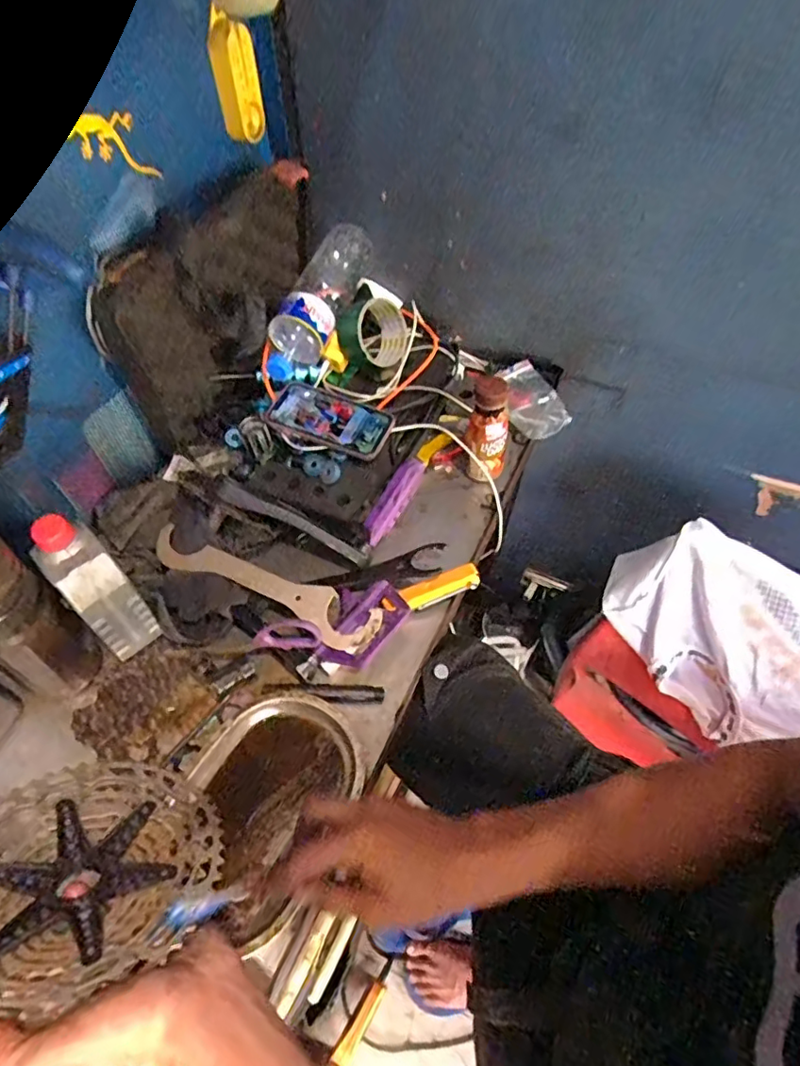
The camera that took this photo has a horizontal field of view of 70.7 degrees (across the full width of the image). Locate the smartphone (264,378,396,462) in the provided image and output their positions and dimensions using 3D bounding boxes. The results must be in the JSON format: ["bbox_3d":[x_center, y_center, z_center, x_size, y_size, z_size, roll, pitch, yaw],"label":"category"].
[{"bbox_3d":[-0.091,-0.148,0.718,0.161,0.014,0.087,21,60,10],"label":"smartphone"}]

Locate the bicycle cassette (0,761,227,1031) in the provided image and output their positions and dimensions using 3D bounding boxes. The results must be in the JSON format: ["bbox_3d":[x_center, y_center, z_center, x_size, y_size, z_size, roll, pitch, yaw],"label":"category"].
[{"bbox_3d":[-0.237,0.259,0.420,0.191,0.043,0.180,6,23,-3],"label":"bicycle cassette"}]

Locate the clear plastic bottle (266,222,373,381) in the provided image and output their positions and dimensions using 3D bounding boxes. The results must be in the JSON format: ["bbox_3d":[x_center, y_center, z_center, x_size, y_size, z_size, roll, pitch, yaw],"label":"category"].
[{"bbox_3d":[-0.116,-0.315,0.783,0.085,0.080,0.269,11,56,8],"label":"clear plastic bottle"}]

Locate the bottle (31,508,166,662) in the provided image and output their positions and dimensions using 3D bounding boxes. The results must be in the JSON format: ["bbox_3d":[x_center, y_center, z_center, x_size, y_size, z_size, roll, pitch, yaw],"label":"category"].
[{"bbox_3d":[-0.298,0.056,0.562,0.054,0.170,0.065,-35,62,-22],"label":"bottle"}]

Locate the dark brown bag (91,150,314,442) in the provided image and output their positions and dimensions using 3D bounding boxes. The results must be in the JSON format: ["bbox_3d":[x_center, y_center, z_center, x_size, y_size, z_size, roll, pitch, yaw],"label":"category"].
[{"bbox_3d":[-0.203,-0.281,0.694,0.091,0.229,0.321,21,58,14],"label":"dark brown bag"}]

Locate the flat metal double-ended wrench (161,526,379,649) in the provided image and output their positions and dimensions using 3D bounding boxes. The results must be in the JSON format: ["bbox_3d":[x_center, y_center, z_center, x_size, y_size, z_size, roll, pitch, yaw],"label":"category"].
[{"bbox_3d":[-0.151,0.056,0.622,0.272,0.013,0.053,23,71,10],"label":"flat metal double-ended wrench"}]

